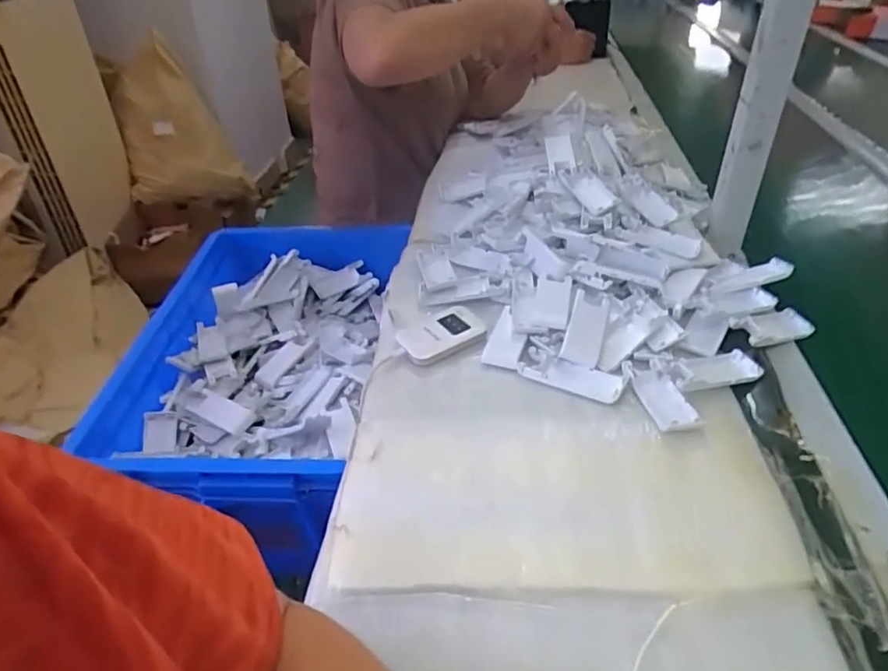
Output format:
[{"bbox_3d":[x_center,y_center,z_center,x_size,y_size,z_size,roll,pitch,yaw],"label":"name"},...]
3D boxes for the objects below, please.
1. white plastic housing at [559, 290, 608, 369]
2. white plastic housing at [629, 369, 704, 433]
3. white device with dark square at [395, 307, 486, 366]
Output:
[{"bbox_3d":[0.150,-0.010,0.621,0.038,0.012,0.100,10,39,16],"label":"white plastic housing"},{"bbox_3d":[0.205,0.056,0.546,0.041,0.015,0.085,-8,37,-6],"label":"white plastic housing"},{"bbox_3d":[-0.005,-0.002,0.639,0.093,0.016,0.062,-25,42,-27],"label":"white device with dark square"}]

